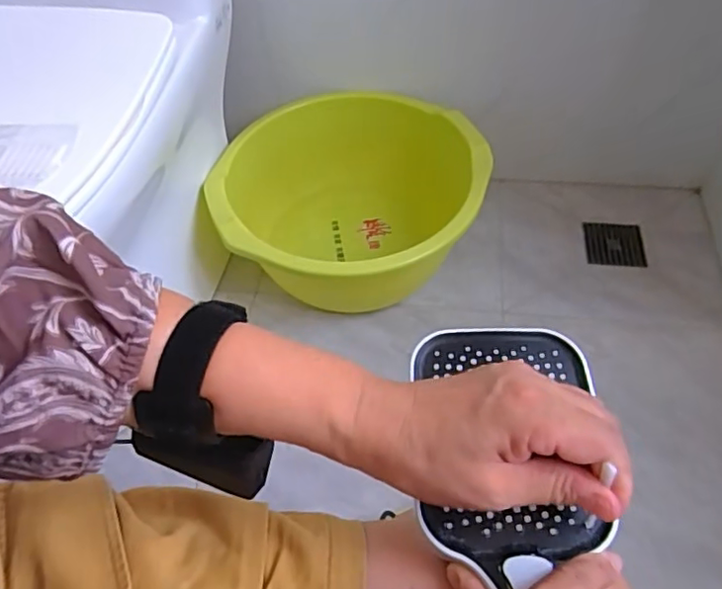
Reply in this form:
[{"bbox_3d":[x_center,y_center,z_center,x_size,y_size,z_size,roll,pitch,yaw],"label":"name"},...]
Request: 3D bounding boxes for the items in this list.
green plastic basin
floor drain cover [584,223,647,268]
[{"bbox_3d":[-0.008,-0.130,0.942,0.387,0.219,0.410,-3,56,4],"label":"green plastic basin"},{"bbox_3d":[0.439,-0.089,1.013,0.095,0.004,0.101,4,57,8],"label":"floor drain cover"}]

